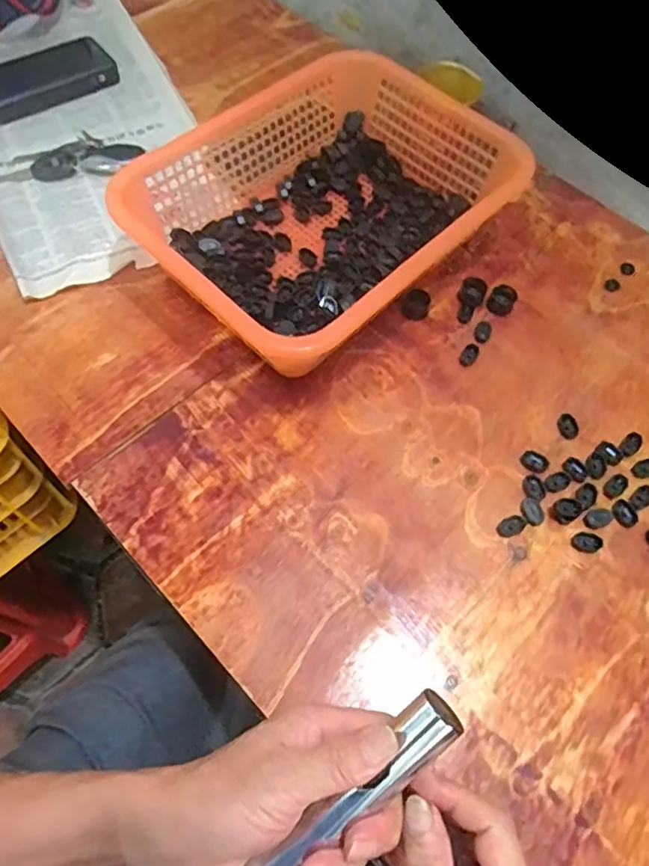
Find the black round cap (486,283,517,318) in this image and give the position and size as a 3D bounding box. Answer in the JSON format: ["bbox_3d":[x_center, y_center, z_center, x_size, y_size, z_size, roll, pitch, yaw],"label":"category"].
[{"bbox_3d":[0.173,-0.129,0.567,0.024,0.021,0.026,1,63,-3],"label":"black round cap"}]

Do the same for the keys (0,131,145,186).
[{"bbox_3d":[-0.277,-0.299,0.633,0.148,0.013,0.058,-20,66,-13],"label":"keys"}]

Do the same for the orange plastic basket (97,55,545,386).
[{"bbox_3d":[0.004,-0.210,0.555,0.253,0.095,0.320,40,68,16],"label":"orange plastic basket"}]

